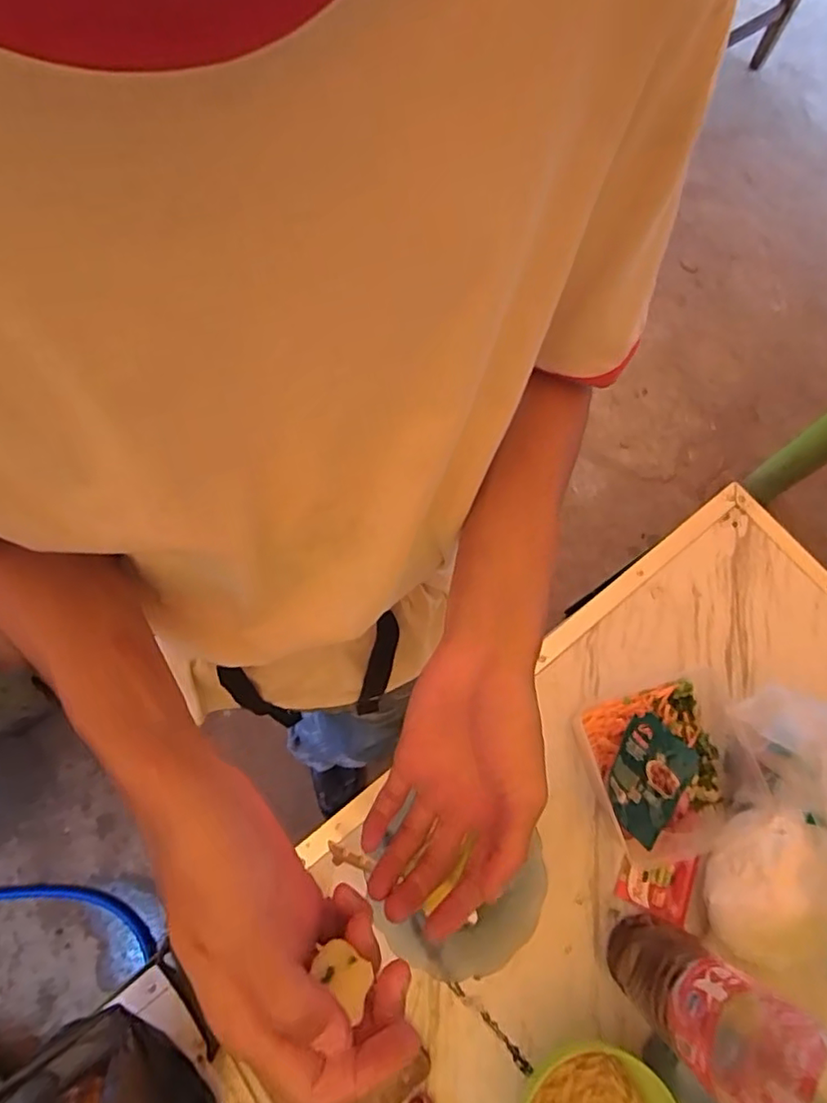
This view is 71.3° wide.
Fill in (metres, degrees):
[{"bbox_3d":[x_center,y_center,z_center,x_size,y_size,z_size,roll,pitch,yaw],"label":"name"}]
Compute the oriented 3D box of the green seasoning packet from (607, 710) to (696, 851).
[{"bbox_3d":[0.255,0.246,0.622,0.095,0.016,0.119,41,65,-4],"label":"green seasoning packet"}]

